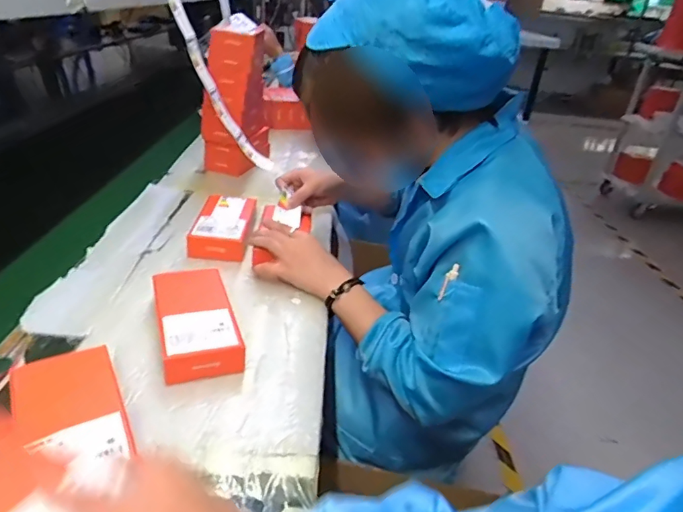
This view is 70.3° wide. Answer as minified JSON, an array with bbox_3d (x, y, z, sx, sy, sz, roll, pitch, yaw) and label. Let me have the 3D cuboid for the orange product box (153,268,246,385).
[{"bbox_3d":[-0.195,0.082,0.649,0.092,0.043,0.192,-6,32,-22],"label":"orange product box"}]

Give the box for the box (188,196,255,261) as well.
[{"bbox_3d":[-0.218,-0.059,0.902,0.099,0.049,0.186,4,30,-5],"label":"box"}]

